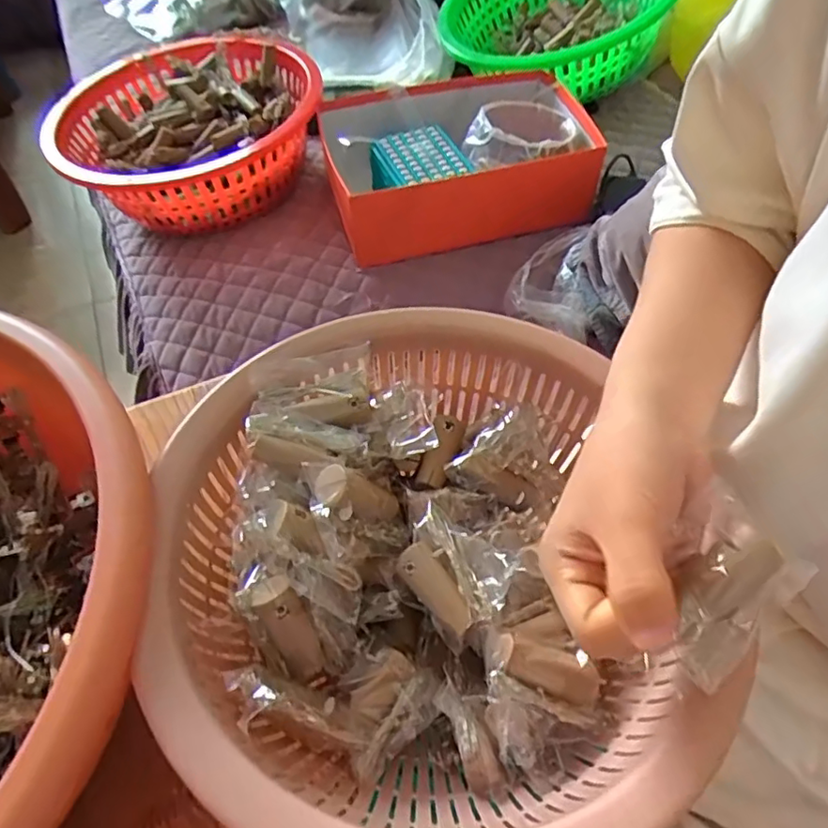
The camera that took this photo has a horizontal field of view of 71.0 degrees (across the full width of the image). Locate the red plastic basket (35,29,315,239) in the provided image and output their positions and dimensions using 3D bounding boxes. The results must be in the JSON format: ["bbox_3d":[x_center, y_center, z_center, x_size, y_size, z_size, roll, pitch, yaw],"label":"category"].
[{"bbox_3d":[-0.262,-0.343,0.714,0.300,0.116,0.285,-26,57,-16],"label":"red plastic basket"}]

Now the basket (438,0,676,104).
[{"bbox_3d":[0.208,-0.582,0.852,0.327,0.151,0.354,-13,46,5],"label":"basket"}]

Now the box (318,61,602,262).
[{"bbox_3d":[0.048,-0.316,0.713,0.312,0.093,0.222,-16,55,-10],"label":"box"}]

